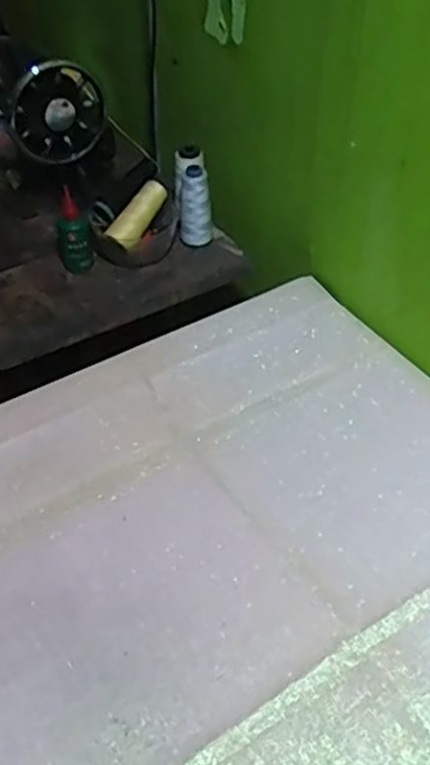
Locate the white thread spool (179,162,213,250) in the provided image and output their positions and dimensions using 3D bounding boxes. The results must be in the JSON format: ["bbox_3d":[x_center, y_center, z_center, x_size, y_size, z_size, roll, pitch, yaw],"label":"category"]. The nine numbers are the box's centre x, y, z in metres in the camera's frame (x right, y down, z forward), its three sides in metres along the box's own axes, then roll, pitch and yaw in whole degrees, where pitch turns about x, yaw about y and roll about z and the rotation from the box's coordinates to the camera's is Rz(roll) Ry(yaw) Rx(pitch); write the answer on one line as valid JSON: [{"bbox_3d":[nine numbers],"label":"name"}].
[{"bbox_3d":[-0.027,-0.244,0.979,0.044,0.119,0.039,-1,44,1],"label":"white thread spool"}]

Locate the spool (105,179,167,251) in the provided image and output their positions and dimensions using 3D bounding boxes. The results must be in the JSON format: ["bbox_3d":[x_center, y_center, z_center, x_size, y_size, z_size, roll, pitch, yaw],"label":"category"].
[{"bbox_3d":[-0.105,-0.234,0.962,0.033,0.038,0.107,30,80,28],"label":"spool"}]

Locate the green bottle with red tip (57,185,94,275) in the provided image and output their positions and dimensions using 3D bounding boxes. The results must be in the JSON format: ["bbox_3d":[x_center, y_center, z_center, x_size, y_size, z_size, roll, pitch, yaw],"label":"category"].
[{"bbox_3d":[-0.190,-0.198,0.929,0.040,0.118,0.027,-11,45,-10],"label":"green bottle with red tip"}]

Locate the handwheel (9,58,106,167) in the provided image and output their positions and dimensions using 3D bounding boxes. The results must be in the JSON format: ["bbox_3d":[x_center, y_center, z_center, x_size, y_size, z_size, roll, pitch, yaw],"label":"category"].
[{"bbox_3d":[-0.214,-0.367,0.942,0.128,0.131,0.042,-29,56,-26],"label":"handwheel"}]

